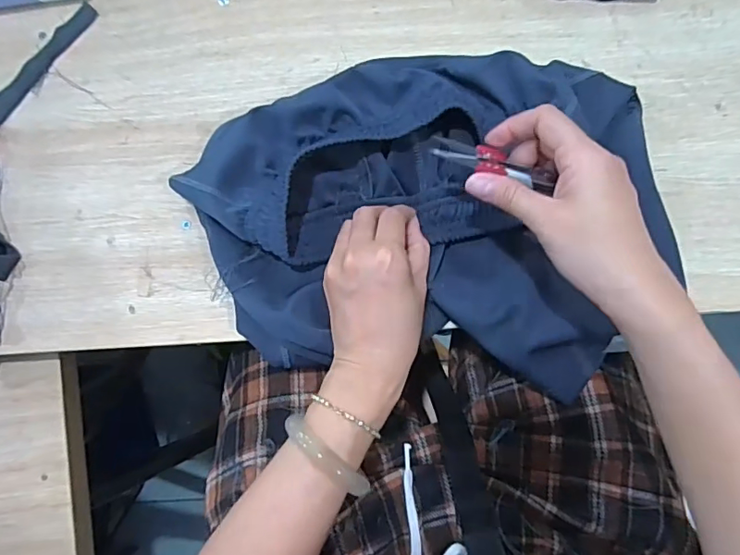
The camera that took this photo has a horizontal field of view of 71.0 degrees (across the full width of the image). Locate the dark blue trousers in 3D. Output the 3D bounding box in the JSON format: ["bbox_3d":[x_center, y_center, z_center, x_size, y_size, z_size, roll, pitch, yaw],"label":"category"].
[{"bbox_3d":[0.043,-0.051,0.401,0.344,0.058,0.246,6,83,4],"label":"dark blue trousers"}]

